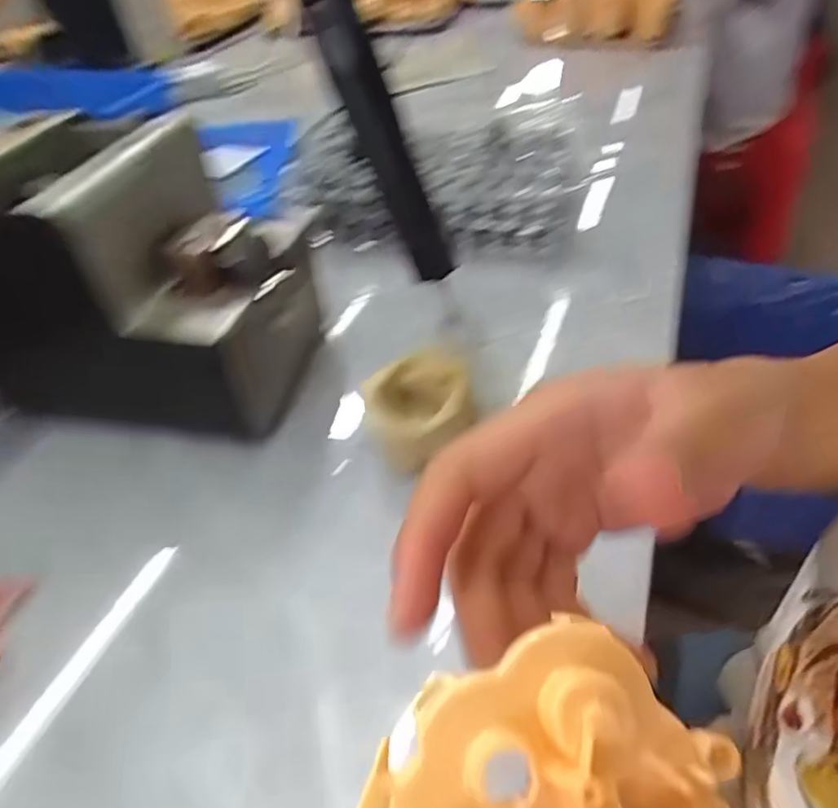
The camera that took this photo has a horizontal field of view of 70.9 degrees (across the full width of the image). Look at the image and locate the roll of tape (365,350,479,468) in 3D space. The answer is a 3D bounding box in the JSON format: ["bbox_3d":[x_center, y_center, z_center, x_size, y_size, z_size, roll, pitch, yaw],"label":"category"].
[{"bbox_3d":[0.000,0.004,0.335,0.057,0.034,0.072,-8,44,-2],"label":"roll of tape"}]

